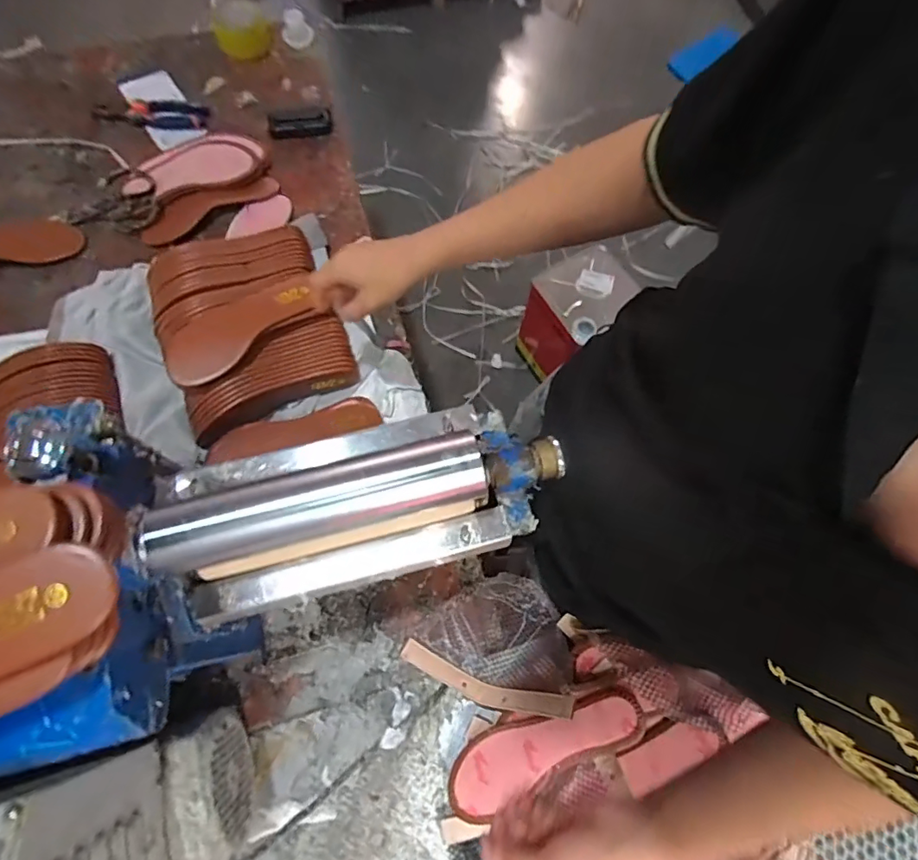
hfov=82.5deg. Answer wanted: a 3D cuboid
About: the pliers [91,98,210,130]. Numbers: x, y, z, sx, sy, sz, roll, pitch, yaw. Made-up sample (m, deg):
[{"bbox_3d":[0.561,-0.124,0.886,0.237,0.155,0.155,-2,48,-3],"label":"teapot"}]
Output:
[{"bbox_3d":[-0.545,-0.554,0.917,0.200,0.025,0.051,2,69,-2],"label":"pliers"}]

